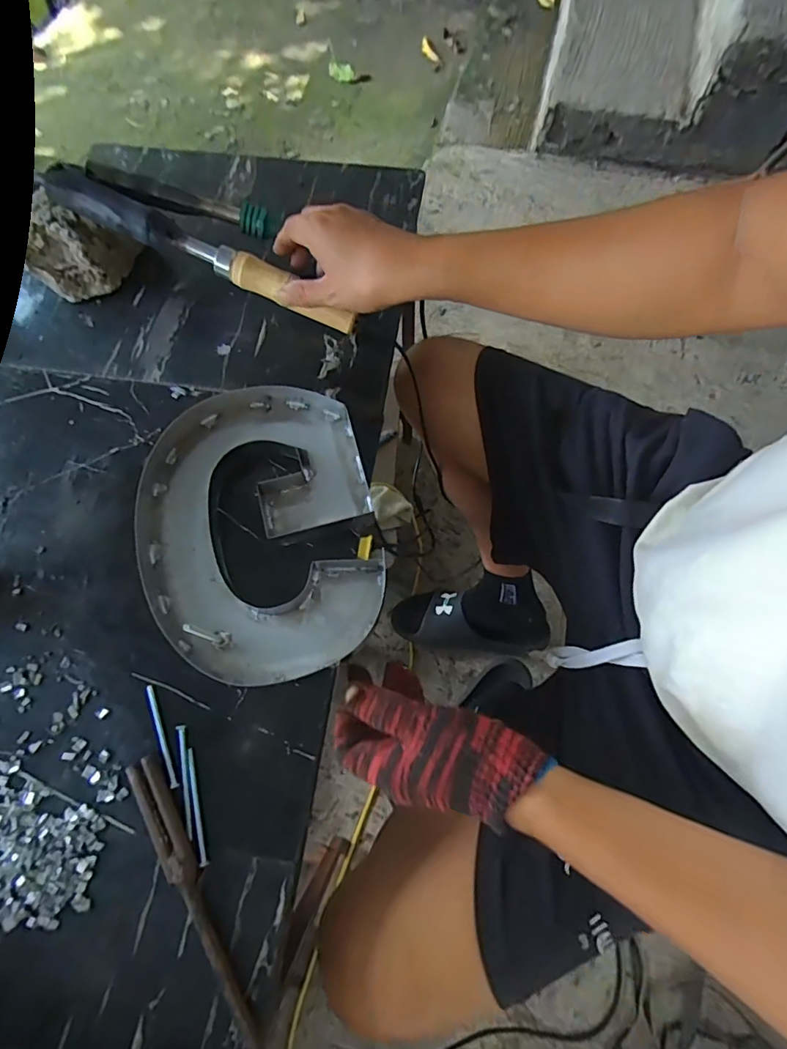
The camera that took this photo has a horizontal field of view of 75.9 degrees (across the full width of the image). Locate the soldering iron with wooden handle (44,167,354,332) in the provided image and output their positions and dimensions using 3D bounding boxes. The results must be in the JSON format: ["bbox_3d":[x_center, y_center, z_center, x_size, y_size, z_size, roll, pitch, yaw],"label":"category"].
[{"bbox_3d":[-0.175,-0.253,0.472,0.293,0.034,0.025,23,69,-8],"label":"soldering iron with wooden handle"}]

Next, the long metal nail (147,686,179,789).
[{"bbox_3d":[-0.173,0.157,0.375,0.006,0.004,0.076,-24,72,-9],"label":"long metal nail"}]

